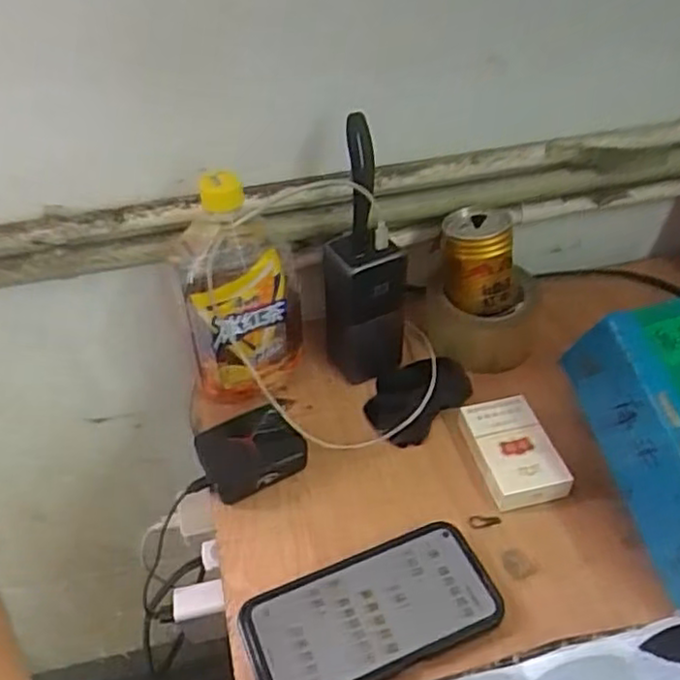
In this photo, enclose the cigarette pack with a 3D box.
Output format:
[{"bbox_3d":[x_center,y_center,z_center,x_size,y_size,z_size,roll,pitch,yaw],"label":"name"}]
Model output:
[{"bbox_3d":[0.135,0.087,0.546,0.058,0.023,0.091,-10,44,-8],"label":"cigarette pack"}]

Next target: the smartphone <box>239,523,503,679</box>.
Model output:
[{"bbox_3d":[0.022,0.182,0.457,0.165,0.012,0.082,-19,46,-17],"label":"smartphone"}]

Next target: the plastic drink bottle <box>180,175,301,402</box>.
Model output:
[{"bbox_3d":[-0.081,-0.050,0.558,0.092,0.186,0.100,-9,44,-7],"label":"plastic drink bottle"}]

